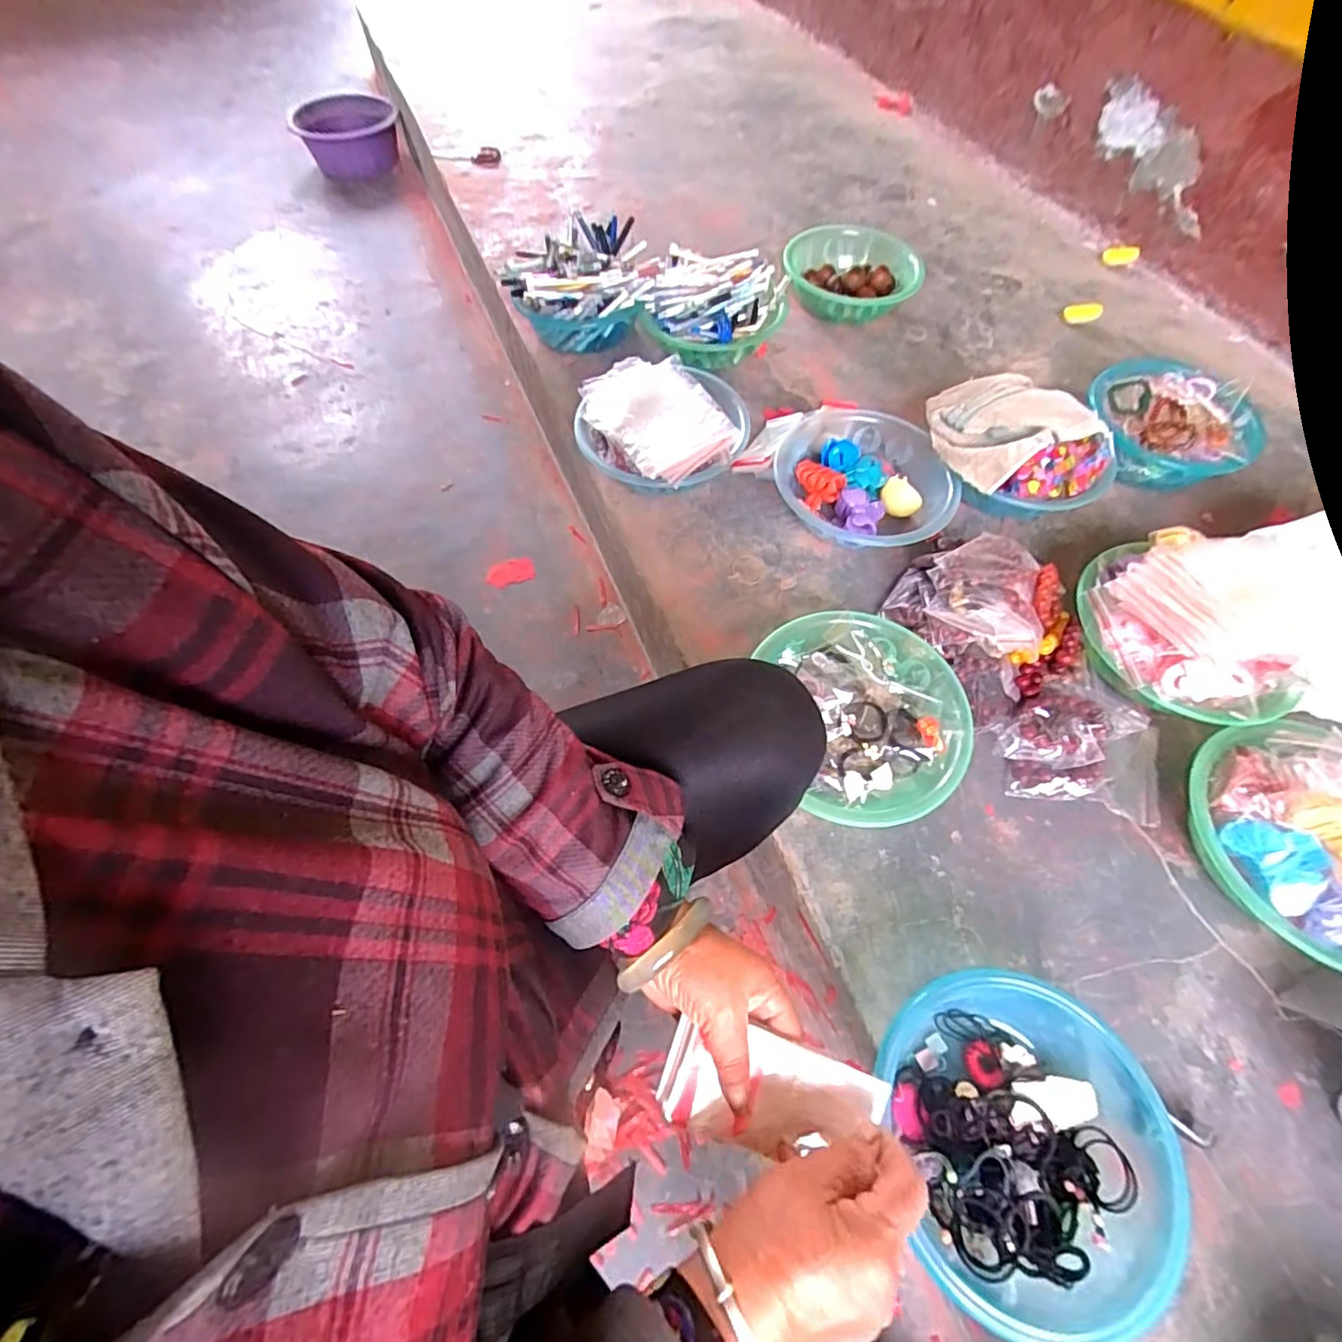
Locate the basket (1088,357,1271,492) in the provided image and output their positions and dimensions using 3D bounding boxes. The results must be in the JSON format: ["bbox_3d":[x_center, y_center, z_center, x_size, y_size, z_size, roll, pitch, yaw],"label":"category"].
[{"bbox_3d":[0.711,-0.361,0.870,0.221,0.088,0.204,12,62,6],"label":"basket"}]

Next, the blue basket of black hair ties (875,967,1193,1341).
[{"bbox_3d":[0.291,0.370,0.486,0.218,0.082,0.218,0,62,0],"label":"blue basket of black hair ties"}]

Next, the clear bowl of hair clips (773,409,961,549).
[{"bbox_3d":[0.255,-0.256,0.815,0.219,0.079,0.233,0,62,0],"label":"clear bowl of hair clips"}]

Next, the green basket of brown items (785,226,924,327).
[{"bbox_3d":[0.307,-0.683,1.038,0.230,0.073,0.216,4,61,1],"label":"green basket of brown items"}]

